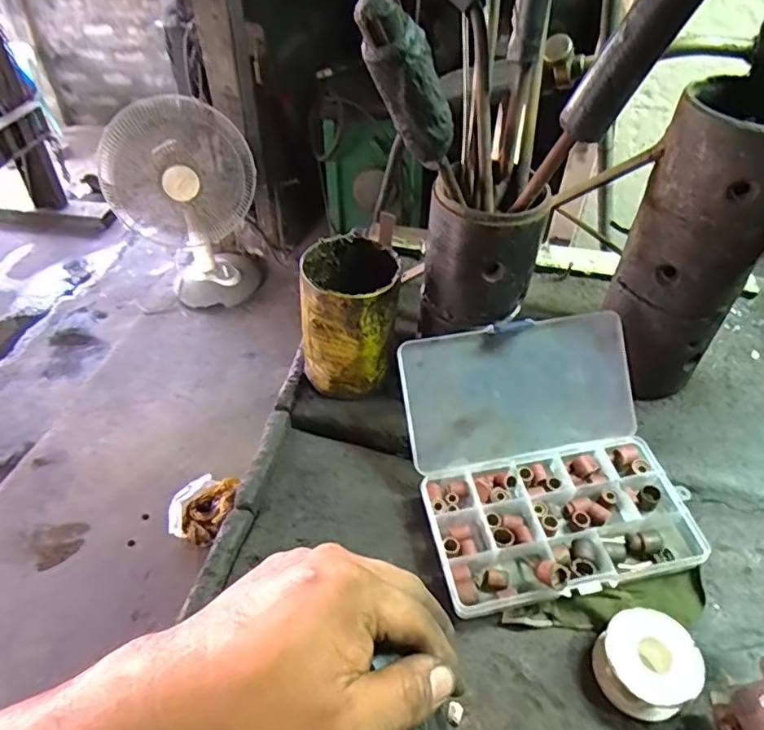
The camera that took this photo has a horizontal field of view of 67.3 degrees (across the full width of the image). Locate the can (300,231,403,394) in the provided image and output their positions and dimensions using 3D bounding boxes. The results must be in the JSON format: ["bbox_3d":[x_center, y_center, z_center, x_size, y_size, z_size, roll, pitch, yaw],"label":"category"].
[{"bbox_3d":[-0.027,-0.038,0.467,0.076,0.109,0.079,1,44,-1],"label":"can"}]

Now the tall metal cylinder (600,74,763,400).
[{"bbox_3d":[0.233,-0.080,0.441,0.086,0.233,0.096,25,49,22],"label":"tall metal cylinder"}]

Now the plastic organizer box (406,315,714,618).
[{"bbox_3d":[0.114,0.063,0.404,0.176,0.086,0.173,-7,45,-9],"label":"plastic organizer box"}]

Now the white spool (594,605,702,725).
[{"bbox_3d":[0.156,0.177,0.340,0.049,0.033,0.052,1,44,-1],"label":"white spool"}]

